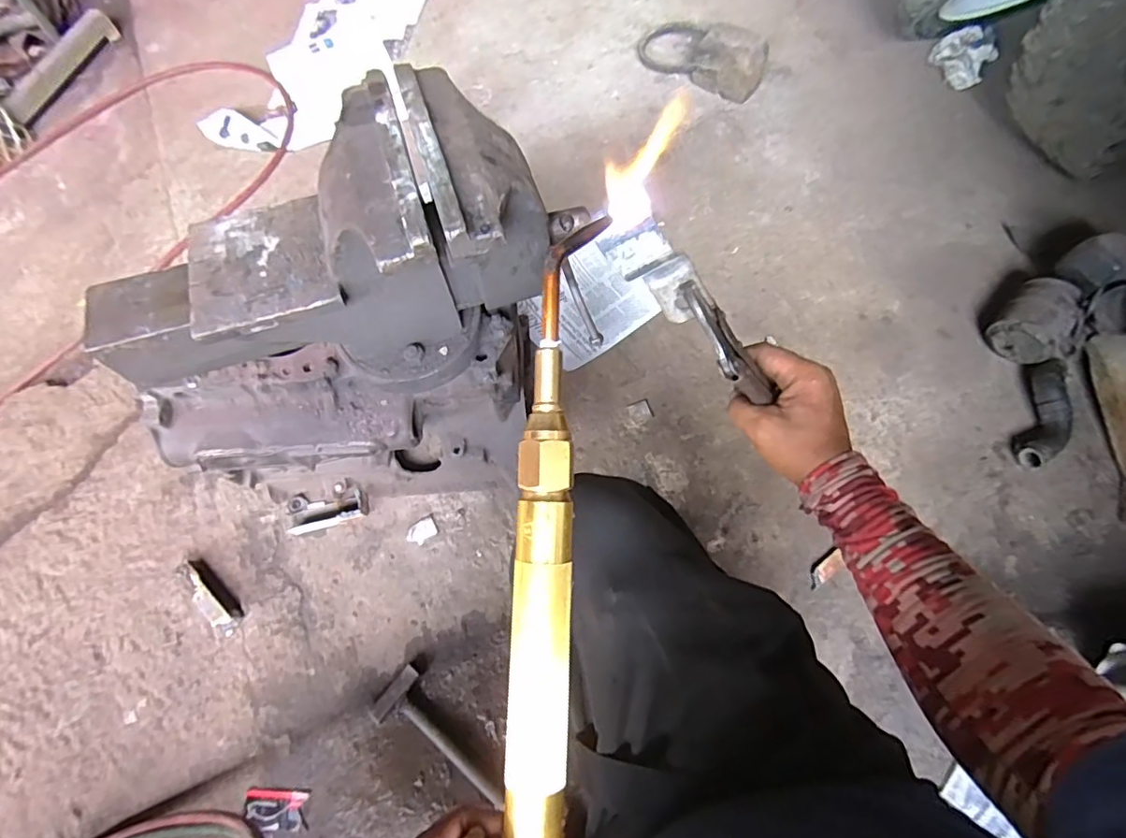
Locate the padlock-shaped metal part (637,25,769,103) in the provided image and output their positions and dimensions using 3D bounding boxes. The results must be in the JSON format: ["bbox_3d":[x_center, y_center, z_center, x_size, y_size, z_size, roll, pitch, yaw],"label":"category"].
[{"bbox_3d":[0.301,-0.813,1.221,0.132,0.096,0.303,-38,70,-13],"label":"padlock-shaped metal part"}]

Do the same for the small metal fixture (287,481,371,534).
[{"bbox_3d":[-0.382,0.142,0.886,0.129,0.054,0.062,-18,66,13],"label":"small metal fixture"}]

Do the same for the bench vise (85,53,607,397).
[{"bbox_3d":[-0.235,-0.153,0.532,0.436,0.217,0.196,-7,67,-1],"label":"bench vise"}]

